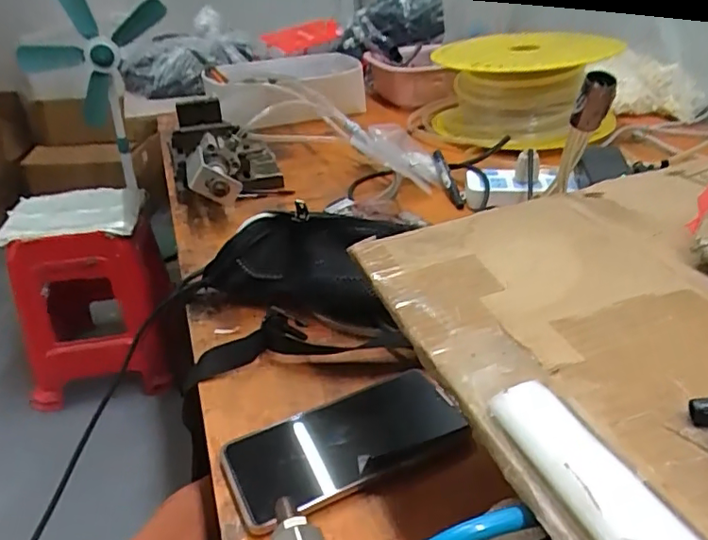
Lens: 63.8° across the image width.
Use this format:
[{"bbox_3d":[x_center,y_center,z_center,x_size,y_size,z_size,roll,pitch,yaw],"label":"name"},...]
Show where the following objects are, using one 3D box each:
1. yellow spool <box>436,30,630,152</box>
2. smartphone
[{"bbox_3d":[0.272,-0.302,0.910,0.289,0.117,0.241,5,31,9],"label":"yellow spool"},{"bbox_3d":[-0.006,0.118,0.400,0.164,0.013,0.075,-16,34,-25],"label":"smartphone"}]

